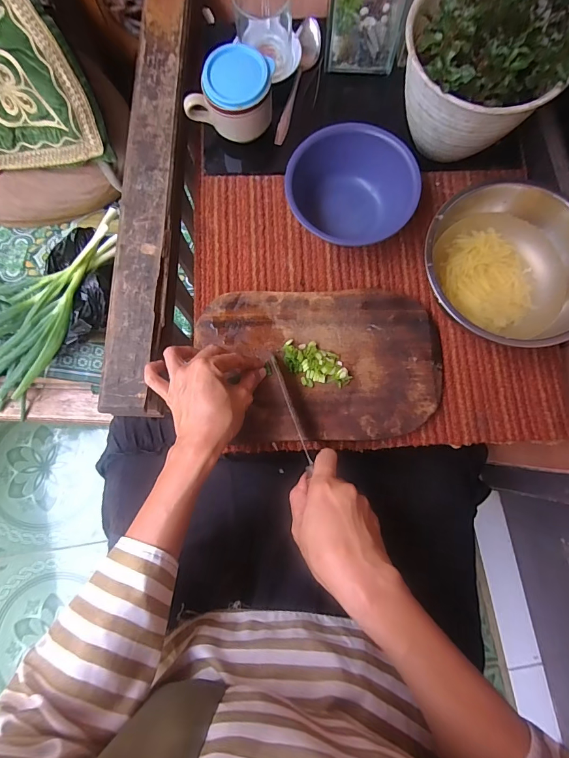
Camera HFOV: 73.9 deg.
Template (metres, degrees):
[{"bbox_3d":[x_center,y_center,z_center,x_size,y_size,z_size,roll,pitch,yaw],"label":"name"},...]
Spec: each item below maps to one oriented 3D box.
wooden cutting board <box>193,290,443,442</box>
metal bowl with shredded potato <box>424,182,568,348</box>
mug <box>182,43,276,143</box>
[{"bbox_3d":[0.041,-0.018,0.447,0.278,0.019,0.177,0,80,0],"label":"wooden cutting board"},{"bbox_3d":[0.250,-0.124,0.432,0.189,0.061,0.186,-6,80,-1],"label":"metal bowl with shredded potato"},{"bbox_3d":[-0.063,-0.351,0.478,0.091,0.073,0.080,23,81,4],"label":"mug"}]

